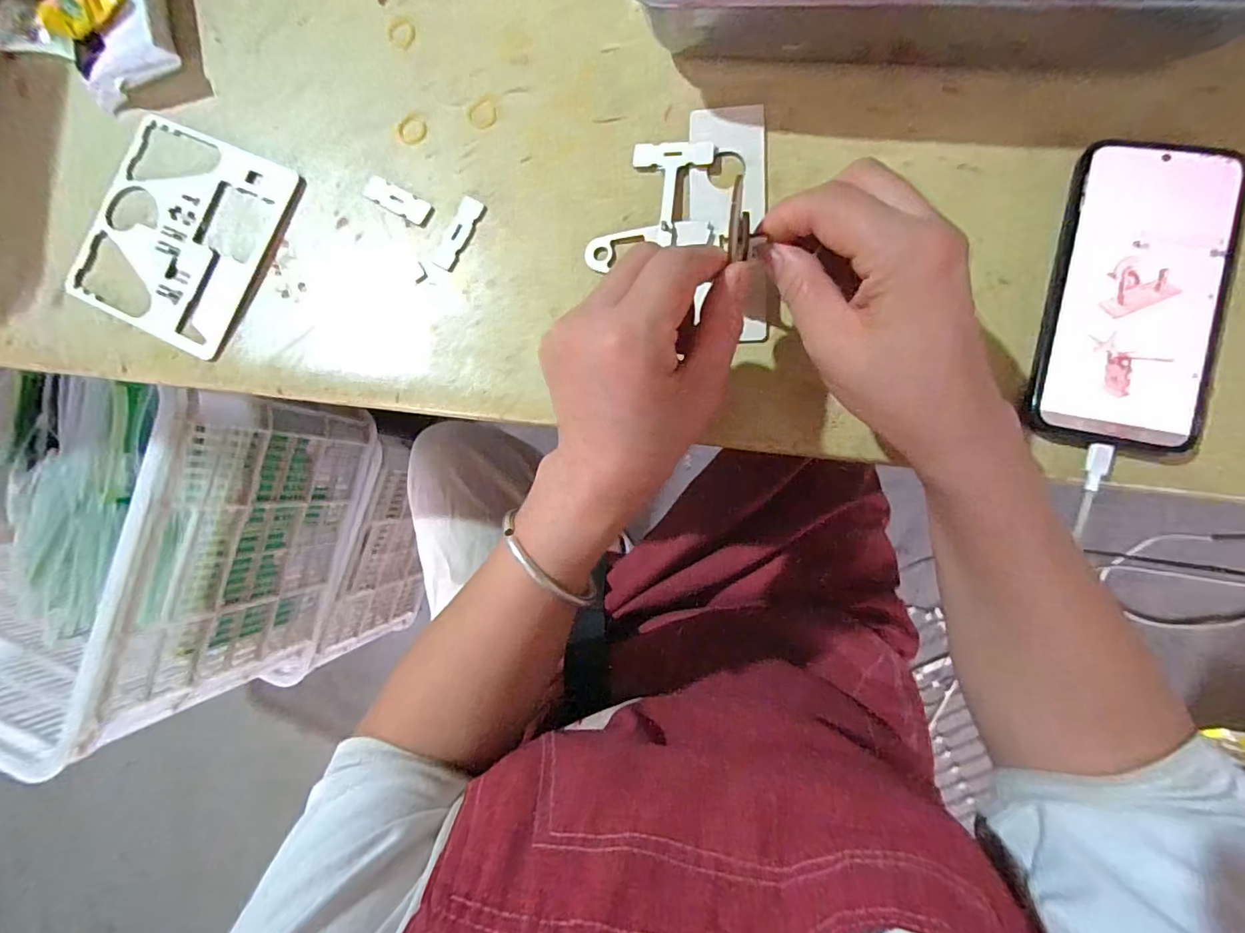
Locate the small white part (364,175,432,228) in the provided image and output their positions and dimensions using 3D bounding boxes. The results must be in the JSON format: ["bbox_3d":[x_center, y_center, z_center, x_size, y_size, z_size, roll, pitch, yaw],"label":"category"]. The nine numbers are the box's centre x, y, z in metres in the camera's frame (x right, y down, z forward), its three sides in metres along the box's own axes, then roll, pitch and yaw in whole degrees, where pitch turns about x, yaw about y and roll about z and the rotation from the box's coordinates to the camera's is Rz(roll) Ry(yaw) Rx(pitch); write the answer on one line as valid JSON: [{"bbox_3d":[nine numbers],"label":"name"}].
[{"bbox_3d":[-0.151,-0.178,0.351,0.052,0.004,0.017,30,91,9],"label":"small white part"}]

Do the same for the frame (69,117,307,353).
[{"bbox_3d":[-0.313,-0.165,0.370,0.146,0.005,0.141,25,90,9],"label":"frame"}]

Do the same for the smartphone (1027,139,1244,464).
[{"bbox_3d":[0.271,-0.090,0.281,0.079,0.017,0.162,10,88,9],"label":"smartphone"}]

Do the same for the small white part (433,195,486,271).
[{"bbox_3d":[-0.108,-0.154,0.347,0.017,0.004,0.049,26,91,9],"label":"small white part"}]

